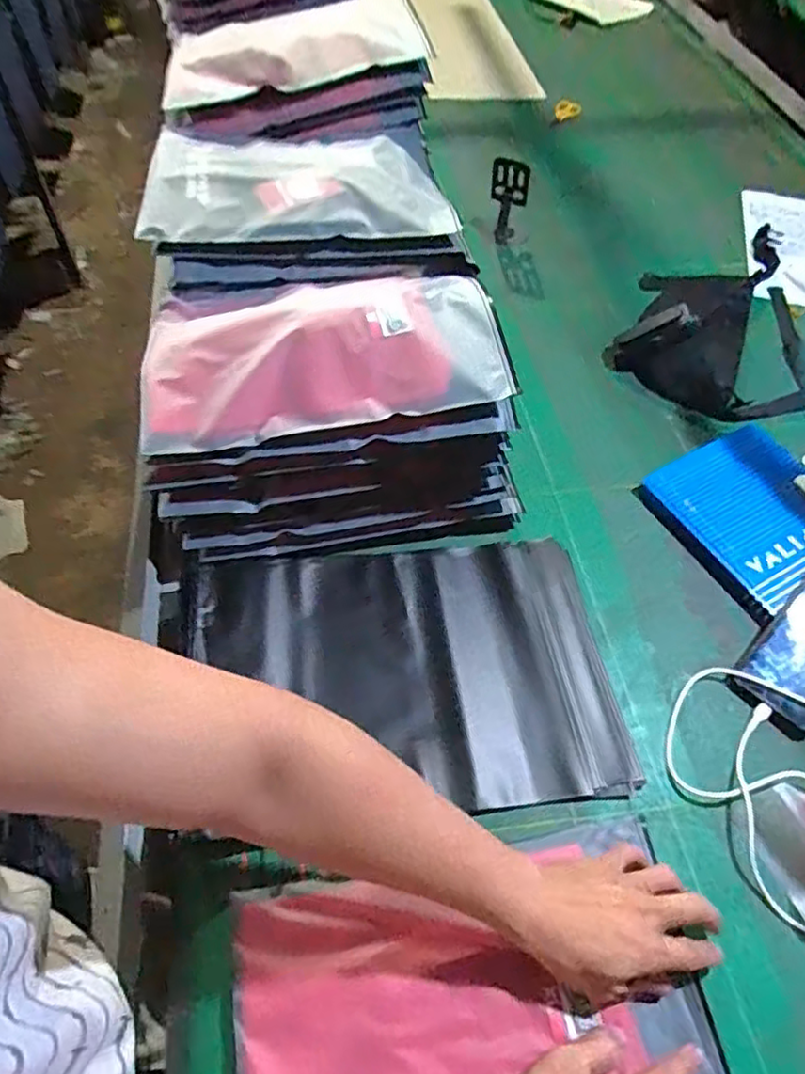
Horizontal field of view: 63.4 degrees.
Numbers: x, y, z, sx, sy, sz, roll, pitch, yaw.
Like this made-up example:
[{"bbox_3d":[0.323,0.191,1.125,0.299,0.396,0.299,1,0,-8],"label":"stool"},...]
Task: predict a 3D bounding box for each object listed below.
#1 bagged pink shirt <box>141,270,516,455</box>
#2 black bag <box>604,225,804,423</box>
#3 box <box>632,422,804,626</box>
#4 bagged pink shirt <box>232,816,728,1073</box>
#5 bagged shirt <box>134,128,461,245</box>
[{"bbox_3d":[-0.080,-0.199,0.642,0.339,0.056,0.229,-7,56,-8],"label":"bagged pink shirt"},{"bbox_3d":[0.500,-0.330,0.931,0.304,0.081,0.423,29,58,15],"label":"black bag"},{"bbox_3d":[0.421,0.002,0.713,0.186,0.037,0.286,-24,60,-19],"label":"box"},{"bbox_3d":[0.056,0.363,0.457,0.338,0.019,0.248,-7,56,-9],"label":"bagged pink shirt"},{"bbox_3d":[-0.117,-0.410,0.745,0.335,0.035,0.227,-1,55,-4],"label":"bagged shirt"}]

